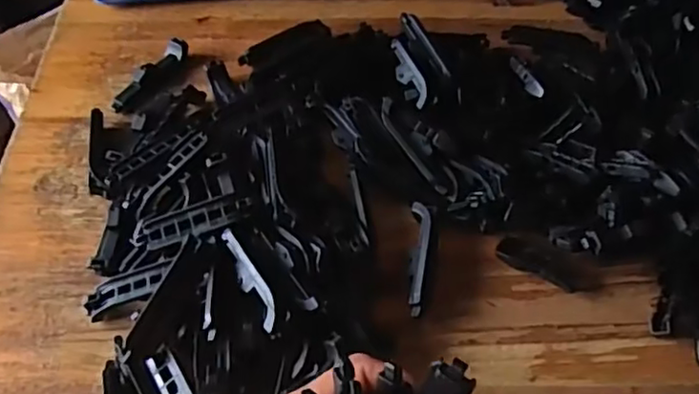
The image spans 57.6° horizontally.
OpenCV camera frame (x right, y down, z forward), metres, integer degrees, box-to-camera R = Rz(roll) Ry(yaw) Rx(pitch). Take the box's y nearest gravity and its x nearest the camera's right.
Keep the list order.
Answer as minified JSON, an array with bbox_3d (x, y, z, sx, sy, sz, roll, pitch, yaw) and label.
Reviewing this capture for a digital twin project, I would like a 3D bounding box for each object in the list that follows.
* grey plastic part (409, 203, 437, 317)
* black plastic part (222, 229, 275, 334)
[{"bbox_3d":[0.044,0.037,0.384,0.016,0.016,0.072,5,55,3],"label":"grey plastic part"},{"bbox_3d":[-0.054,0.043,0.348,0.012,0.011,0.067,-23,58,-16],"label":"black plastic part"}]

